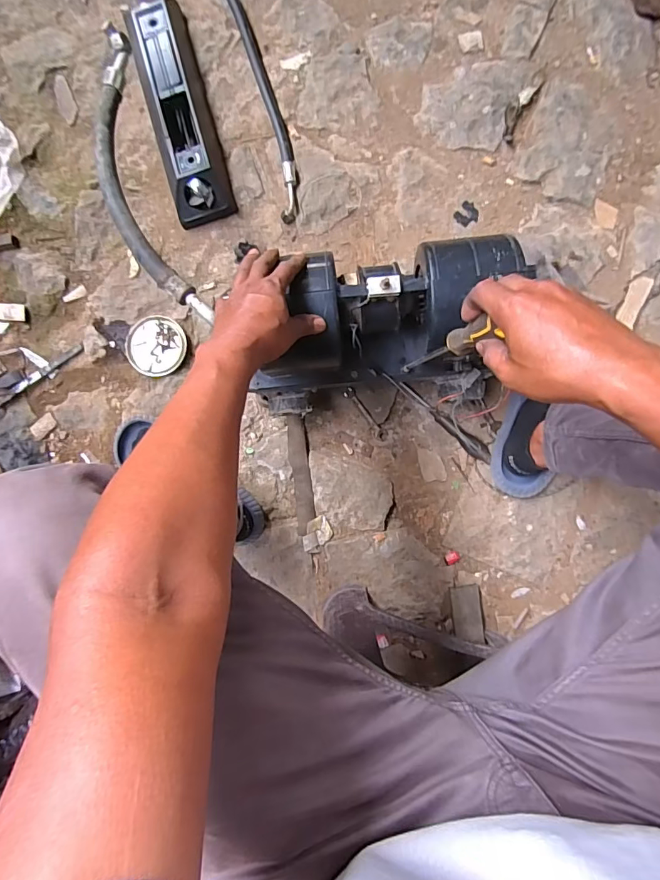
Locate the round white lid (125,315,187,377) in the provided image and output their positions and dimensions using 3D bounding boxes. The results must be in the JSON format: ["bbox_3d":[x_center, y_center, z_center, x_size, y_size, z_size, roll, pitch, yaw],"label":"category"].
[{"bbox_3d":[-0.310,-0.167,0.813,0.108,0.023,0.103,0,90,4],"label":"round white lid"}]

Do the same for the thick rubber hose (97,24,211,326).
[{"bbox_3d":[-0.241,-0.344,0.557,0.075,0.092,0.438,-20,88,4],"label":"thick rubber hose"}]

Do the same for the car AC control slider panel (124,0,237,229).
[{"bbox_3d":[-0.267,-0.580,0.797,0.105,0.068,0.378,-15,89,4],"label":"car AC control slider panel"}]

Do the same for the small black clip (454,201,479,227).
[{"bbox_3d":[0.241,-0.394,0.799,0.038,0.005,0.039,39,93,3],"label":"small black clip"}]

